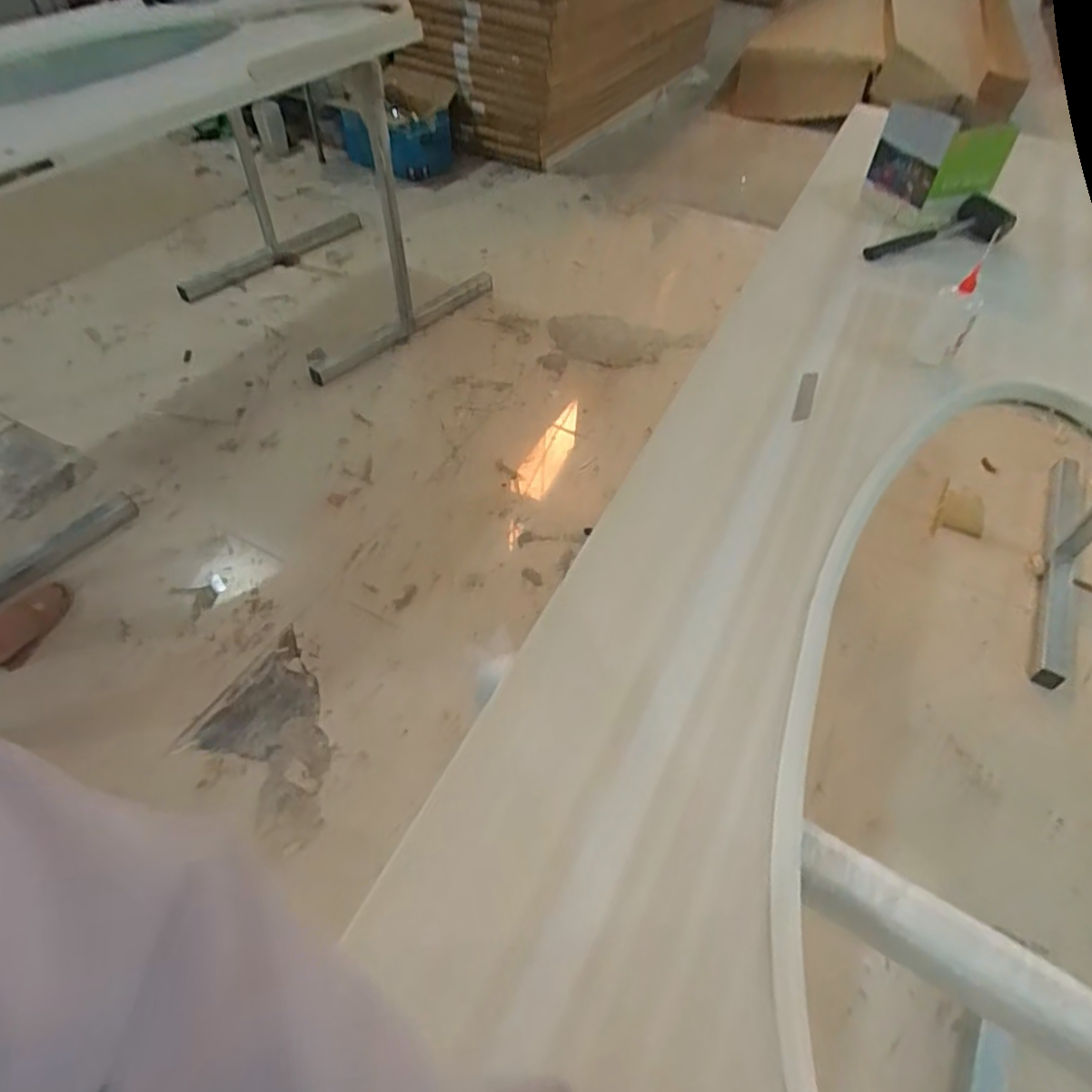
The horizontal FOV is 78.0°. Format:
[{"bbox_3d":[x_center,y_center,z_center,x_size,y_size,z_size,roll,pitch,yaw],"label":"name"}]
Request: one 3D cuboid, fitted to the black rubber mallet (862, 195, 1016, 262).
[{"bbox_3d":[0.610,-0.476,1.042,0.245,0.060,0.094,-22,54,-20],"label":"black rubber mallet"}]

